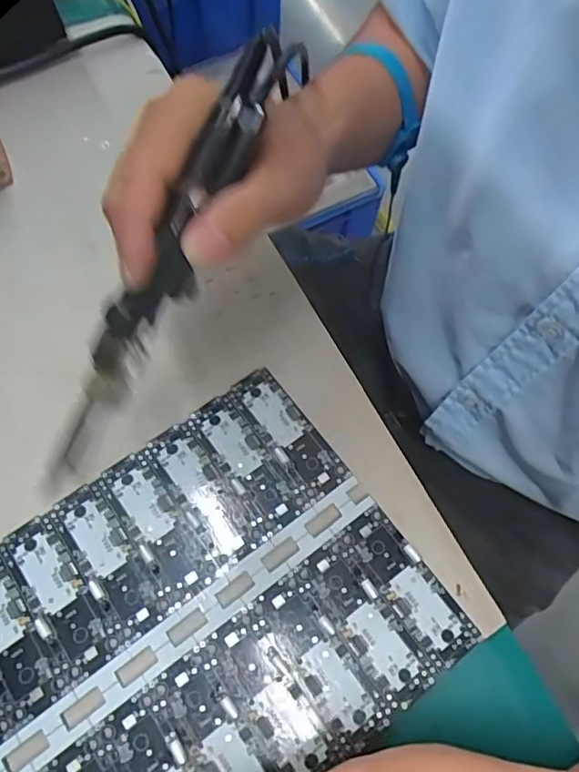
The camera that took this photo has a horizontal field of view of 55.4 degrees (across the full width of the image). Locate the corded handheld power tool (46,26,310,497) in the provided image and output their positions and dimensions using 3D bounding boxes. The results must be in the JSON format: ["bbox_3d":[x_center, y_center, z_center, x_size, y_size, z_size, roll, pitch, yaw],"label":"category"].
[{"bbox_3d":[-0.055,-0.049,0.234,0.024,0.022,0.215,30,96,10],"label":"corded handheld power tool"}]

